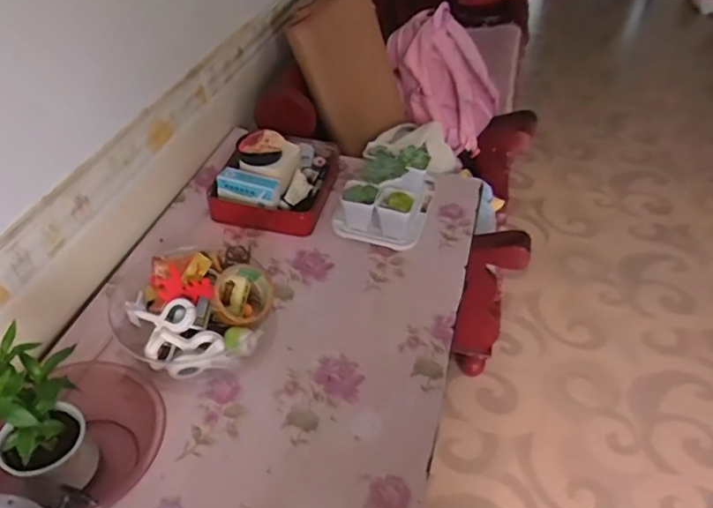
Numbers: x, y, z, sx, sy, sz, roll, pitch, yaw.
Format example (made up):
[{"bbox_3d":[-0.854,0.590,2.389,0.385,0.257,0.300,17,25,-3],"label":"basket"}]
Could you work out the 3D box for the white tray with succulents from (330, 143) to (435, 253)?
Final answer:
[{"bbox_3d":[0.063,-0.119,1.134,0.159,0.112,0.211,15,44,13],"label":"white tray with succulents"}]

